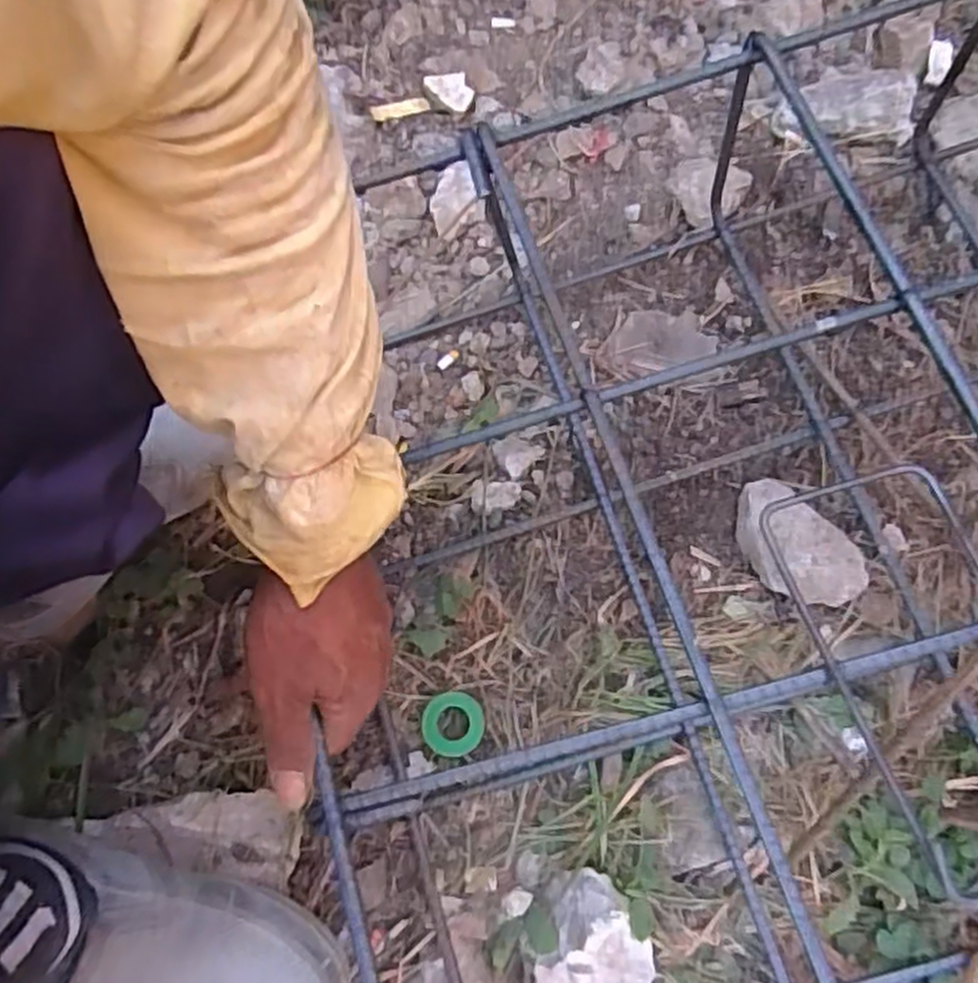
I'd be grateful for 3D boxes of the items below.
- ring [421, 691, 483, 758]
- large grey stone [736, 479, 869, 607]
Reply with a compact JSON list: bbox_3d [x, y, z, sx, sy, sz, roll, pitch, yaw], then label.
[{"bbox_3d":[-0.027,0.170,0.576,0.044,0.007,0.044,1,73,6],"label":"ring"},{"bbox_3d":[0.231,0.039,0.599,0.066,0.038,0.113,-30,73,-5],"label":"large grey stone"}]

